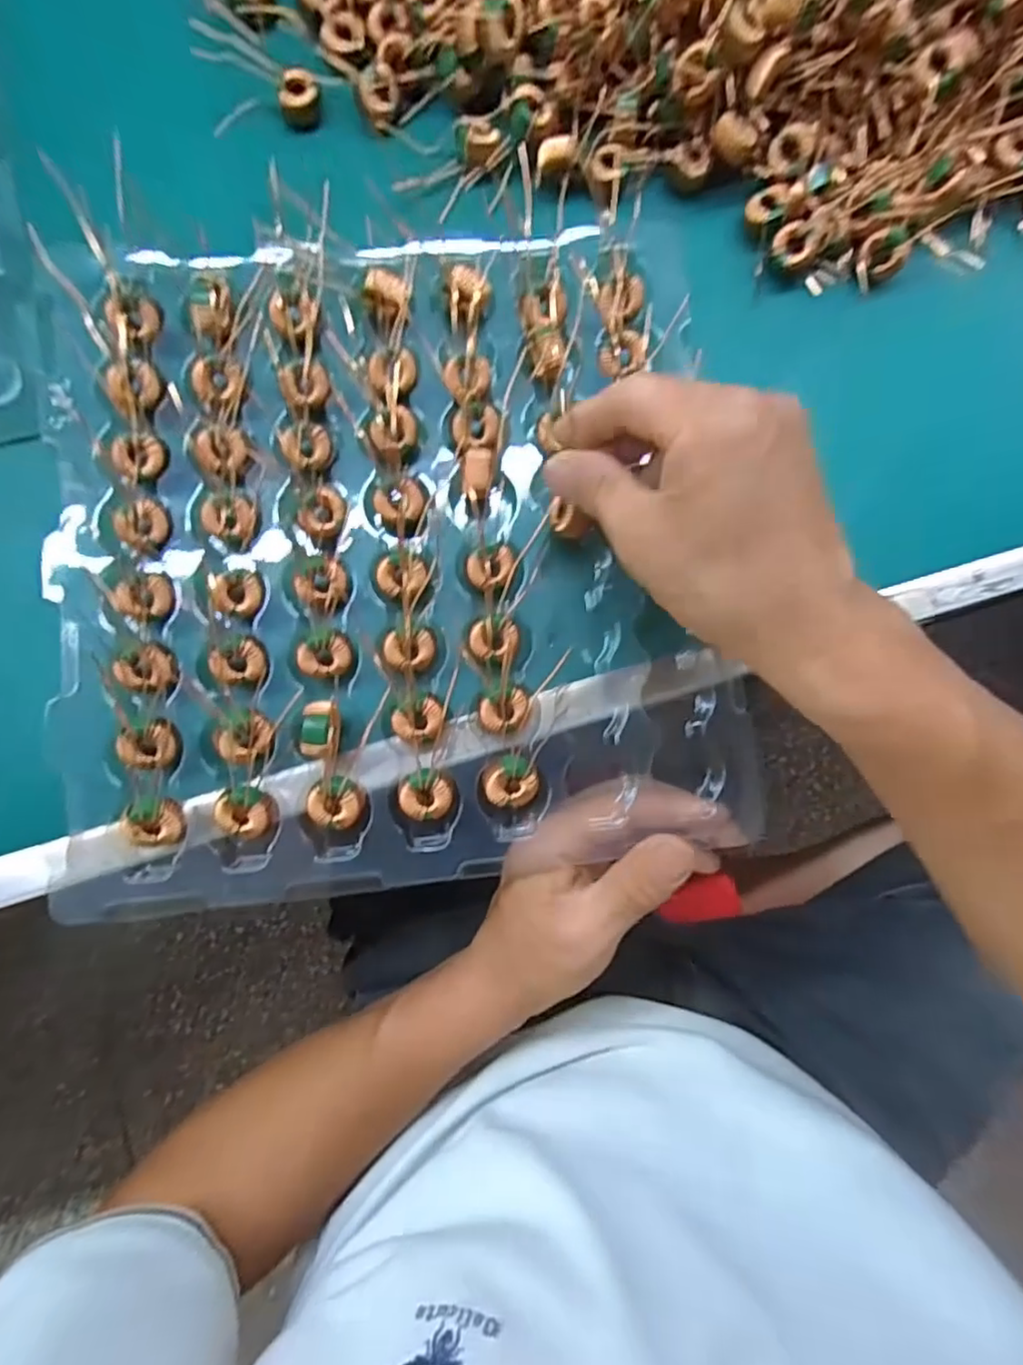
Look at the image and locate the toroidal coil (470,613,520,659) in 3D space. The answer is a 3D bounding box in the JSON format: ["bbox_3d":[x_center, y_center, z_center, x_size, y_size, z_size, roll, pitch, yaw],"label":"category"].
[{"bbox_3d":[-0.007,-0.020,0.269,0.020,0.007,0.018,2,85,-3],"label":"toroidal coil"}]

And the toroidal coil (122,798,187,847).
[{"bbox_3d":[-0.143,0.057,0.251,0.022,0.010,0.020,0,85,-4],"label":"toroidal coil"}]

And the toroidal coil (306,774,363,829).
[{"bbox_3d":[-0.073,0.050,0.258,0.021,0.008,0.021,0,85,-4],"label":"toroidal coil"}]

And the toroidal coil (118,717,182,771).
[{"bbox_3d":[-0.147,0.027,0.254,0.022,0.008,0.018,-25,87,-5],"label":"toroidal coil"}]

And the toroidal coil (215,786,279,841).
[{"bbox_3d":[-0.109,0.054,0.256,0.023,0.009,0.022,0,85,-4],"label":"toroidal coil"}]

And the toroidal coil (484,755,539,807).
[{"bbox_3d":[0.000,0.042,0.260,0.020,0.008,0.021,0,85,-4],"label":"toroidal coil"}]

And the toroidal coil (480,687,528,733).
[{"bbox_3d":[-0.003,0.012,0.265,0.020,0.009,0.018,-8,86,-4],"label":"toroidal coil"}]

